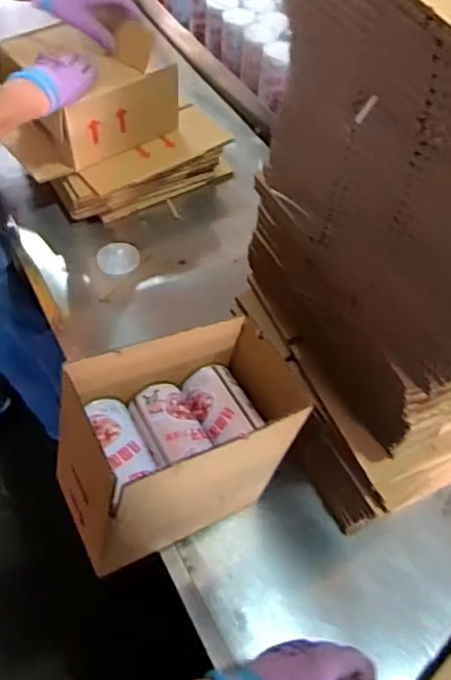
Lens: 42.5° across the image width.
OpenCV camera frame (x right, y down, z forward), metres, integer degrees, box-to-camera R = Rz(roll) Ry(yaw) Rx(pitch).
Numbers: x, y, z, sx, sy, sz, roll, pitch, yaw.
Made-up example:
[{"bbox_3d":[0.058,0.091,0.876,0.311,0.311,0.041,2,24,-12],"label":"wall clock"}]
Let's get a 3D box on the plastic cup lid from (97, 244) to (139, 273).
[{"bbox_3d":[-0.166,-0.127,0.907,0.064,0.010,0.061,-16,57,-15],"label":"plastic cup lid"}]

